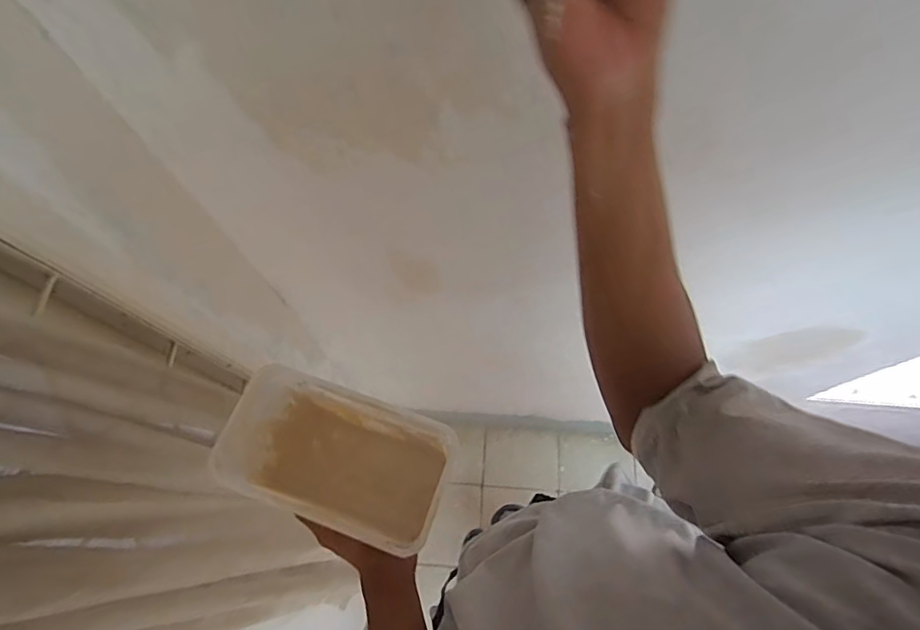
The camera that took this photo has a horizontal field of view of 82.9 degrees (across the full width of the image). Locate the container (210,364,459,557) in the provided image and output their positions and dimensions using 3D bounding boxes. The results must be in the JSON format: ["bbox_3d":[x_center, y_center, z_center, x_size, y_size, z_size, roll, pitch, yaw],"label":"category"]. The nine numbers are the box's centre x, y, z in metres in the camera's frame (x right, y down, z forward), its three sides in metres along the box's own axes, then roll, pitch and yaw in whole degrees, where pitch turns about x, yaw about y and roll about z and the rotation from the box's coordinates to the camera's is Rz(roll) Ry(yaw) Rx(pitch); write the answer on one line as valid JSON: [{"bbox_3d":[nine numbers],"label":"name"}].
[{"bbox_3d":[-0.112,0.144,0.522,0.183,0.157,0.113,13,70,7],"label":"container"}]

